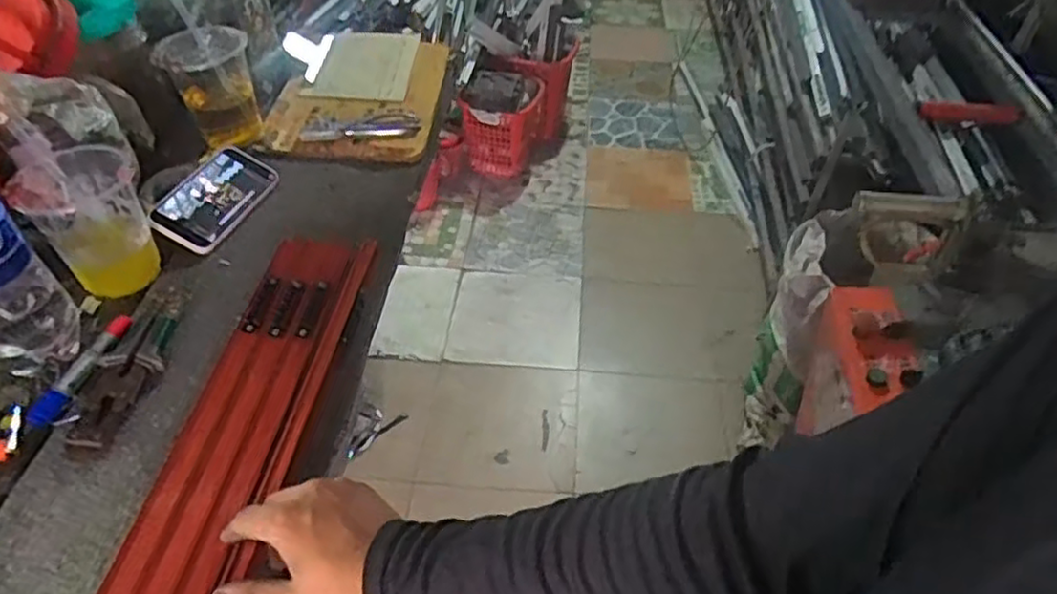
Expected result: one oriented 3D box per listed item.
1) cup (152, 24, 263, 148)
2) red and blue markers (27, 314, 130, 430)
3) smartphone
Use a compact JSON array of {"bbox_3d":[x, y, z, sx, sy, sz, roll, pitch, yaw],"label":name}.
[{"bbox_3d":[-0.415,-0.282,0.926,0.099,0.143,0.092,1,44,-1],"label":"cup"},{"bbox_3d":[-0.433,0.070,0.674,0.026,0.012,0.129,10,45,8],"label":"red and blue markers"},{"bbox_3d":[-0.383,-0.123,0.852,0.086,0.010,0.164,33,47,-10],"label":"smartphone"}]

